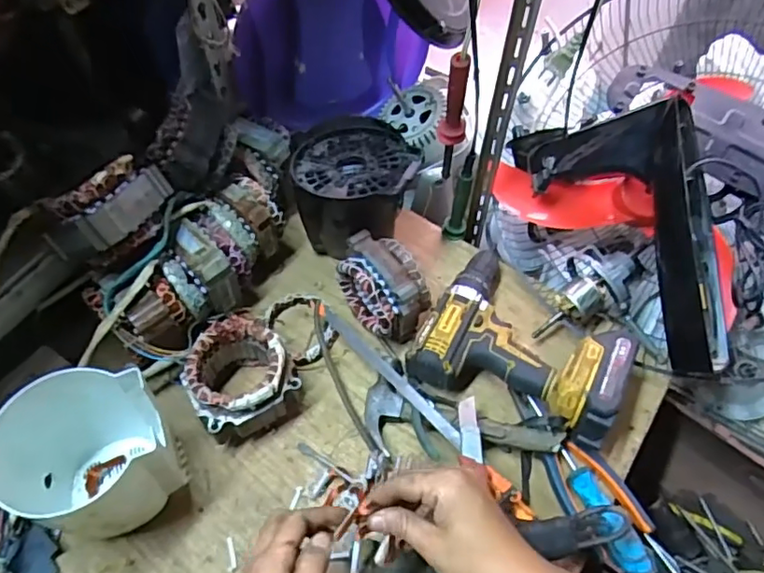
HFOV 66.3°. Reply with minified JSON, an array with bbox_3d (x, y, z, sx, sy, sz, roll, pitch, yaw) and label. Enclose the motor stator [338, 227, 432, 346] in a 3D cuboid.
[{"bbox_3d":[0.002,0.003,0.661,0.065,0.097,0.105,-34,64,-21],"label":"motor stator"}]

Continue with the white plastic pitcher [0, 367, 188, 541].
[{"bbox_3d":[-0.260,0.163,0.539,0.121,0.149,0.122,1,57,-1],"label":"white plastic pitcher"}]

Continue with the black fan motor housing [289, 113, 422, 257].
[{"bbox_3d":[-0.037,-0.112,0.702,0.129,0.135,0.137,1,57,-1],"label":"black fan motor housing"}]

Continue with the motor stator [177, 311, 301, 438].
[{"bbox_3d":[-0.150,0.096,0.620,0.103,0.076,0.112,1,57,-1],"label":"motor stator"}]

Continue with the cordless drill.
[{"bbox_3d":[0.157,0.053,0.647,0.209,0.092,0.183,19,59,10],"label":"cordless drill"}]

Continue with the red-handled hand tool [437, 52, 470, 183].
[{"bbox_3d":[0.076,-0.173,0.622,0.026,0.174,0.025,8,58,3],"label":"red-handled hand tool"}]

